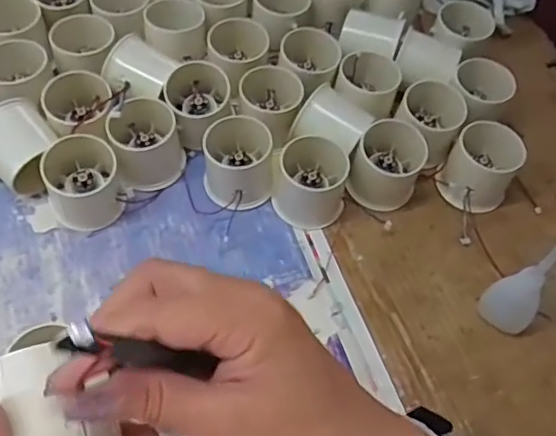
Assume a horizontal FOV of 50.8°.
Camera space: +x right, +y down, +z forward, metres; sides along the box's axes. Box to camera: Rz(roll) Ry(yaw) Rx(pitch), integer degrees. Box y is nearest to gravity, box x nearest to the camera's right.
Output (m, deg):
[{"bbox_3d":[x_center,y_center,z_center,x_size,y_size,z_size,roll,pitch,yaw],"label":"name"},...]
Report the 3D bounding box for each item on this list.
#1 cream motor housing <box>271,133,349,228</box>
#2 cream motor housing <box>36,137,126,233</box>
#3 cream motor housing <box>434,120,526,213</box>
[{"bbox_3d":[0.025,-0.030,0.451,0.053,0.046,0.058,2,57,-3],"label":"cream motor housing"},{"bbox_3d":[-0.144,-0.028,0.436,0.051,0.048,0.058,-15,60,-14],"label":"cream motor housing"},{"bbox_3d":[0.159,-0.039,0.462,0.051,0.048,0.055,2,57,-3],"label":"cream motor housing"}]

